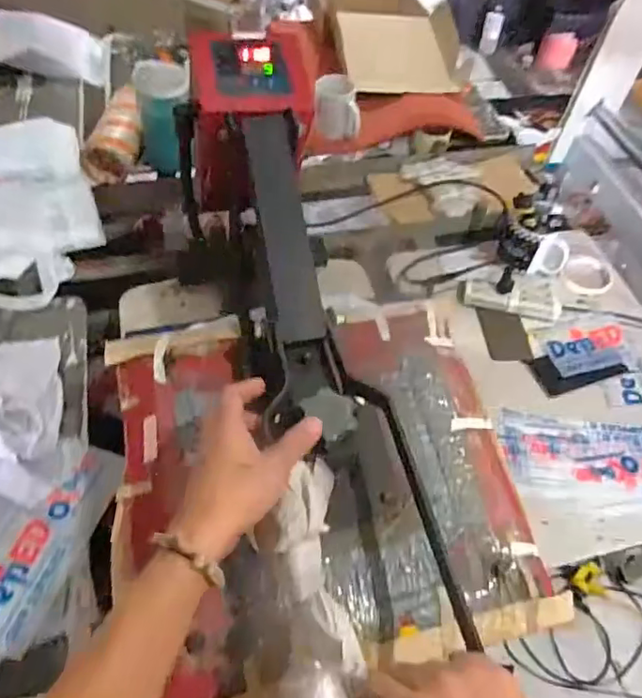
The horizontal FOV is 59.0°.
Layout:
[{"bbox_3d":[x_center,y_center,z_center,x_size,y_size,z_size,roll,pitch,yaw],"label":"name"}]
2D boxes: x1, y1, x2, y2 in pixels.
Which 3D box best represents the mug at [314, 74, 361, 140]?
[{"bbox_3d":[0.034,-0.489,1.152,0.093,0.107,0.089,3,53,-3],"label":"mug"}]

